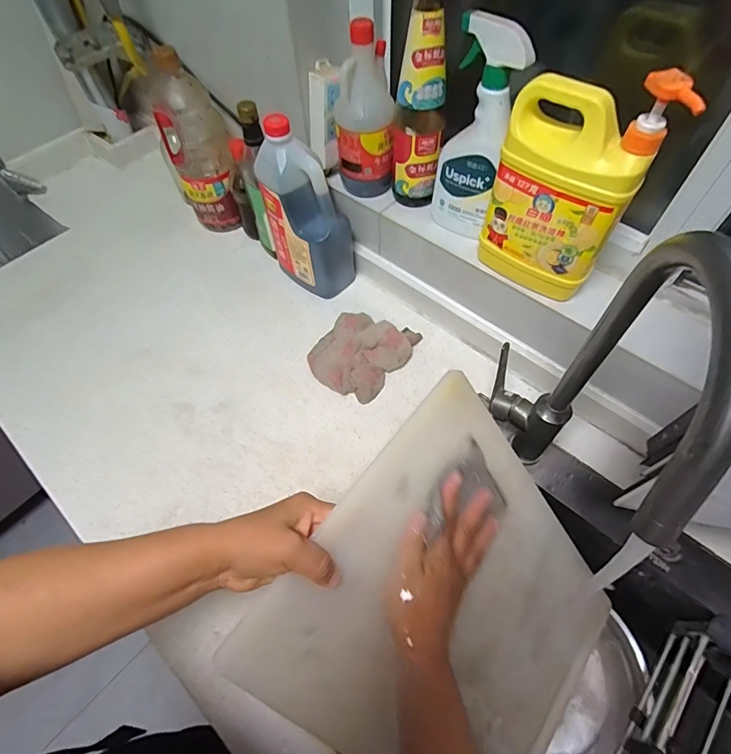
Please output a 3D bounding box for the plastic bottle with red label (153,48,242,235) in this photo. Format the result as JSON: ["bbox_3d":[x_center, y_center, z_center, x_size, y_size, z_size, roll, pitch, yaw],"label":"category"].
[{"bbox_3d":[-0.299,-0.403,0.765,0.115,0.269,0.127,-23,62,-11],"label":"plastic bottle with red label"}]

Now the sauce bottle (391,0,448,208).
[{"bbox_3d":[0.072,-0.354,0.563,0.064,0.265,0.064,3,58,4],"label":"sauce bottle"}]

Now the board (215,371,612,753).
[{"bbox_3d":[0.116,0.259,0.441,0.308,0.438,0.019,-48,26,-22],"label":"board"}]

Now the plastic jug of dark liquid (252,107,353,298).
[{"bbox_3d":[-0.099,-0.256,0.674,0.138,0.260,0.093,37,68,21],"label":"plastic jug of dark liquid"}]

